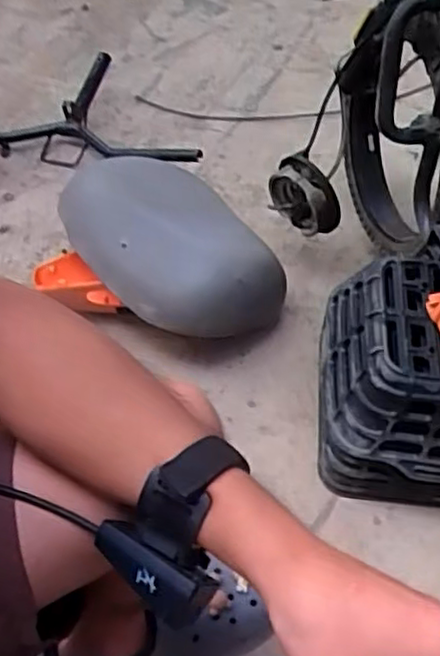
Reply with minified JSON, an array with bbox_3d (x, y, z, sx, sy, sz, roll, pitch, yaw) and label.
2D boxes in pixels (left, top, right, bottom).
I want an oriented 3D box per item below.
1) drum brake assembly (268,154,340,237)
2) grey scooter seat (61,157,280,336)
[{"bbox_3d":[0.124,-0.190,1.012,0.115,0.105,0.036,30,57,20],"label":"drum brake assembly"},{"bbox_3d":[-0.077,-0.132,0.968,0.226,0.115,0.335,-27,58,-21],"label":"grey scooter seat"}]

